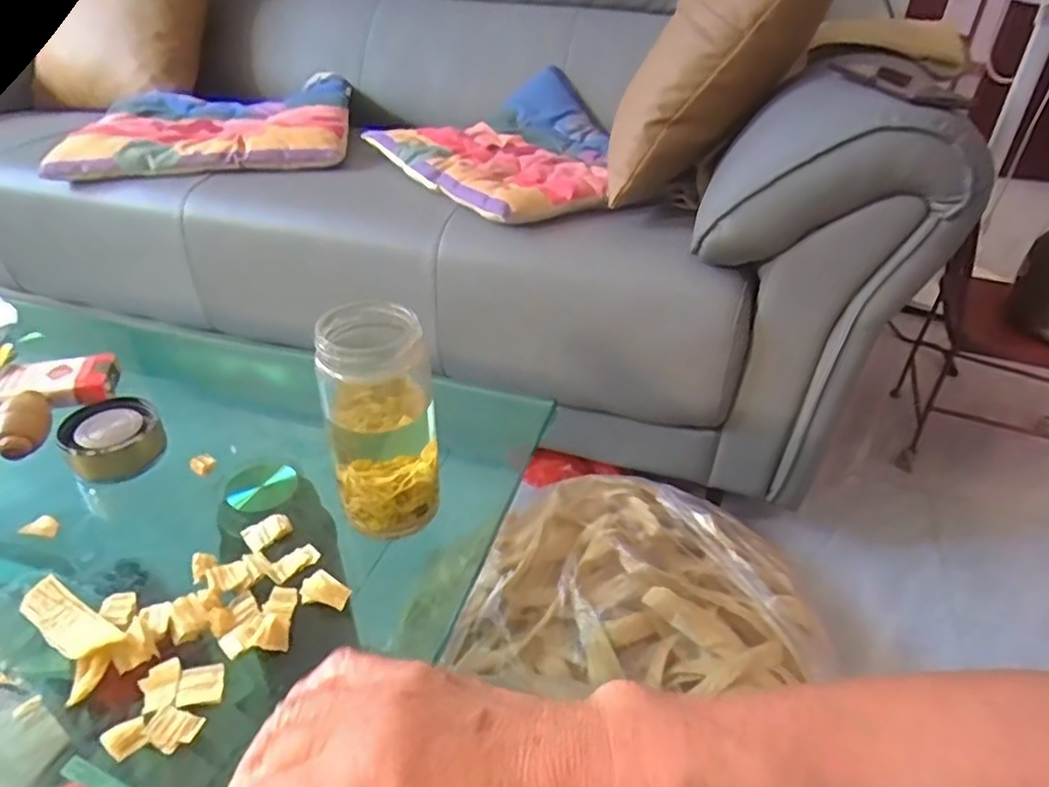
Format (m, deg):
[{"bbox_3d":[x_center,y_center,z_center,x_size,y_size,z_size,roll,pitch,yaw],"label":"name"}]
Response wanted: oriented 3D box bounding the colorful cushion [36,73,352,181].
[{"bbox_3d":[-0.512,-0.465,1.166,0.438,0.068,0.406,-1,36,-3],"label":"colorful cushion"}]

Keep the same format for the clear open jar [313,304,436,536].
[{"bbox_3d":[-0.093,0.018,0.439,0.067,0.142,0.065,-8,37,-14],"label":"clear open jar"}]

